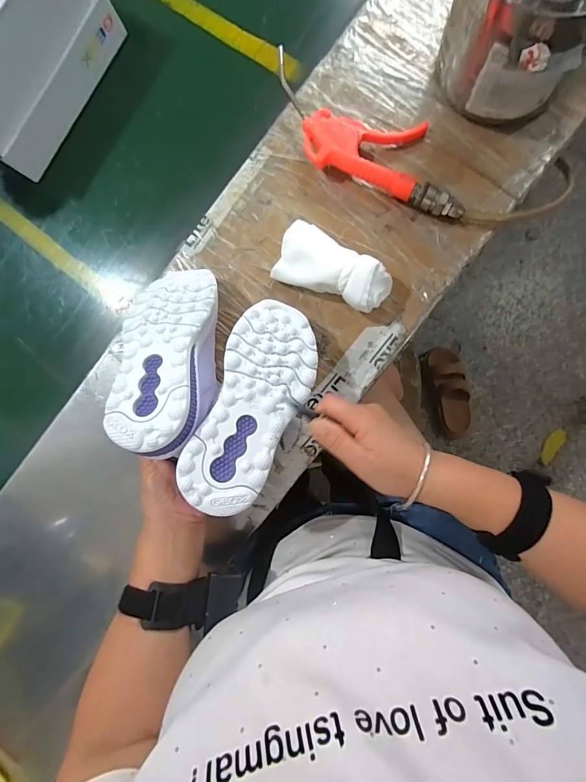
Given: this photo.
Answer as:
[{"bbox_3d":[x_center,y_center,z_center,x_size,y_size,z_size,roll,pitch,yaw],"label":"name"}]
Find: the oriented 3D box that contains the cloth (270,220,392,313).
[{"bbox_3d":[0.042,-0.126,0.368,0.117,0.048,0.062,24,92,7],"label":"cloth"}]

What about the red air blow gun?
[{"bbox_3d":[0.076,-0.261,0.374,0.231,0.030,0.091,23,92,7],"label":"red air blow gun"}]

